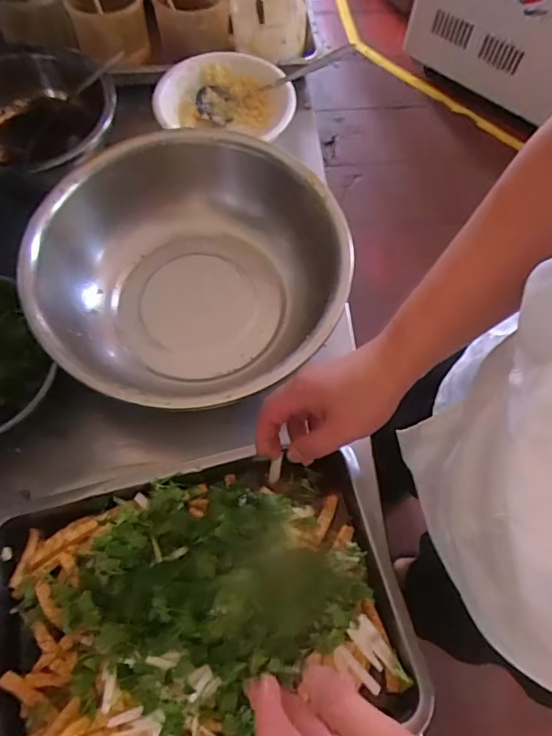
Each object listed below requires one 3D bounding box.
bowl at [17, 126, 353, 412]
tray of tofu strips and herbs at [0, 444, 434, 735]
[{"bbox_3d":[-0.101,-0.111,0.673,0.338,0.156,0.381,17,66,4],"label":"bowl"},{"bbox_3d":[-0.075,0.219,0.461,0.375,0.095,0.268,-14,67,-10],"label":"tray of tofu strips and herbs"}]

